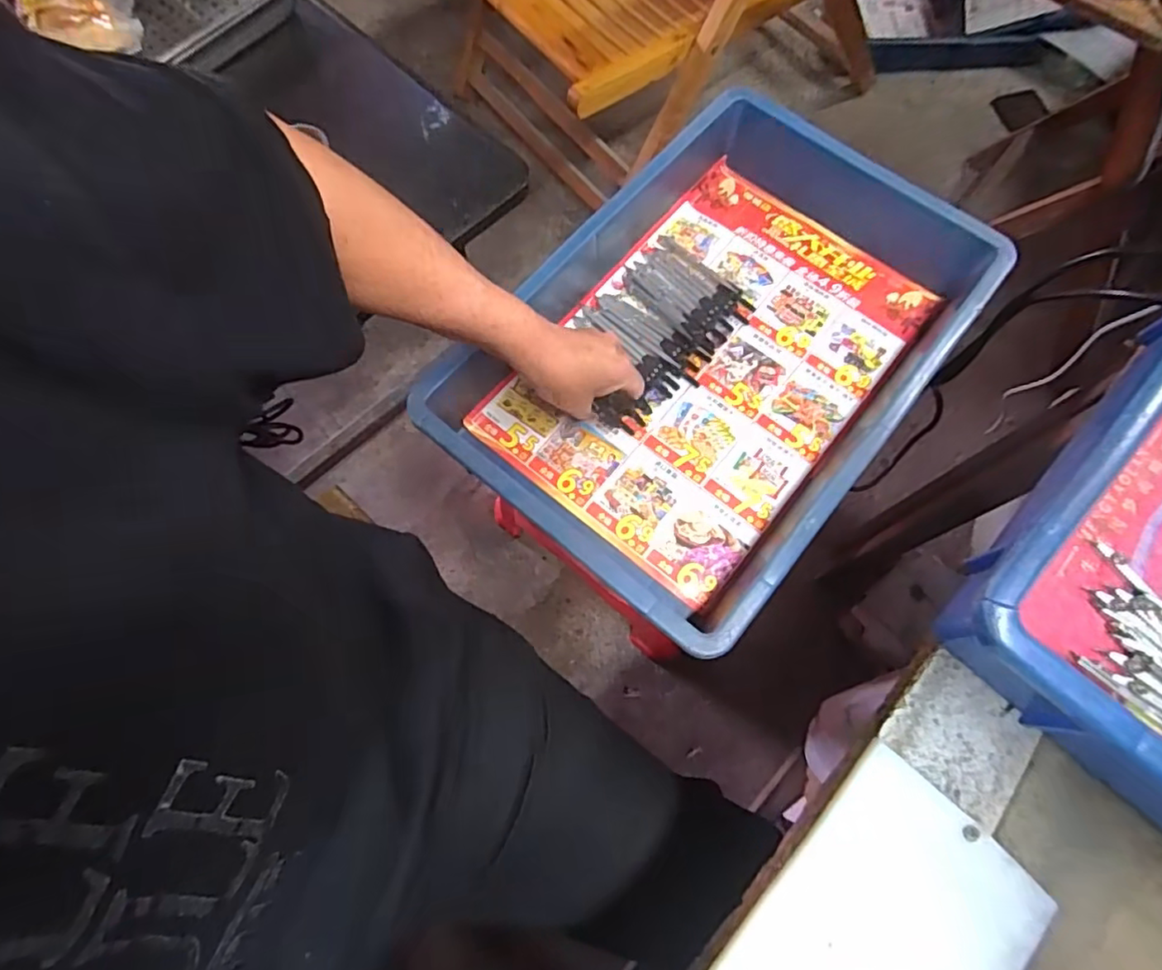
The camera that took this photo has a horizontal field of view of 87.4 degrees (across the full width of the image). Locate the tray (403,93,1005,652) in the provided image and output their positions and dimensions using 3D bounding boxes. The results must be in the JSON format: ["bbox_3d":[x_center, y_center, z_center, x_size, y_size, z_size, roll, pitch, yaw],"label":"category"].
[{"bbox_3d":[0.111,-0.117,0.512,0.293,0.078,0.433,38,76,13],"label":"tray"}]

